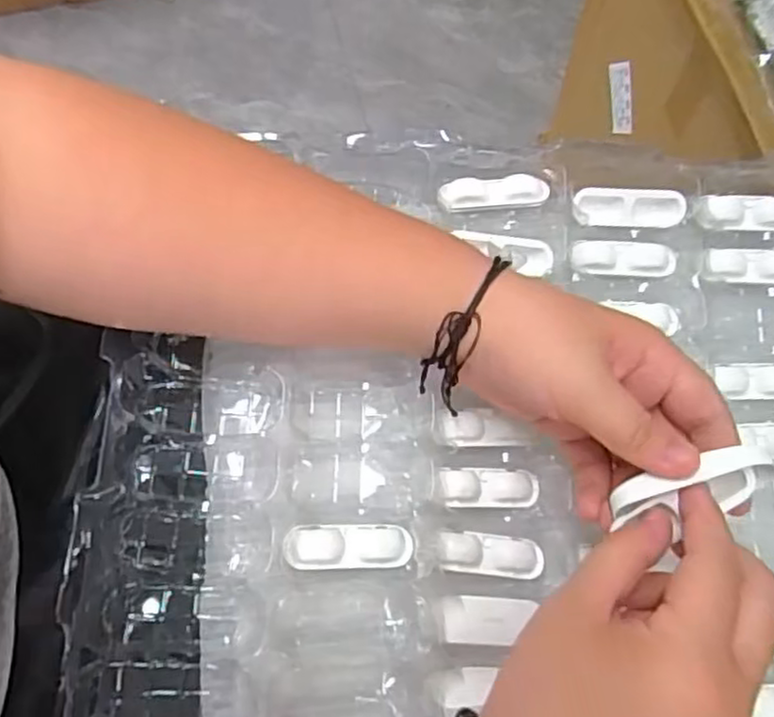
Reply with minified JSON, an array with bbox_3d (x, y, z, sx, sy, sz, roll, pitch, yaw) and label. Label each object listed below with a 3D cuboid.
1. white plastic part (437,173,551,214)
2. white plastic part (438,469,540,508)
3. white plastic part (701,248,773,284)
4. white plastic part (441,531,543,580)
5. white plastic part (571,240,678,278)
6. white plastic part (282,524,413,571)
[{"bbox_3d":[0.061,-0.095,0.398,0.063,0.009,0.019,-9,70,-1],"label":"white plastic part"},{"bbox_3d":[0.053,0.068,0.365,0.058,0.009,0.019,5,68,-19],"label":"white plastic part"},{"bbox_3d":[0.211,-0.053,0.400,0.061,0.009,0.020,2,70,3],"label":"white plastic part"},{"bbox_3d":[0.053,0.100,0.356,0.055,0.007,0.020,10,70,-12],"label":"white plastic part"},{"bbox_3d":[0.137,-0.057,0.402,0.061,0.009,0.020,1,70,2],"label":"white plastic part"},{"bbox_3d":[-0.018,0.092,0.340,0.062,0.008,0.021,3,69,-14],"label":"white plastic part"}]

